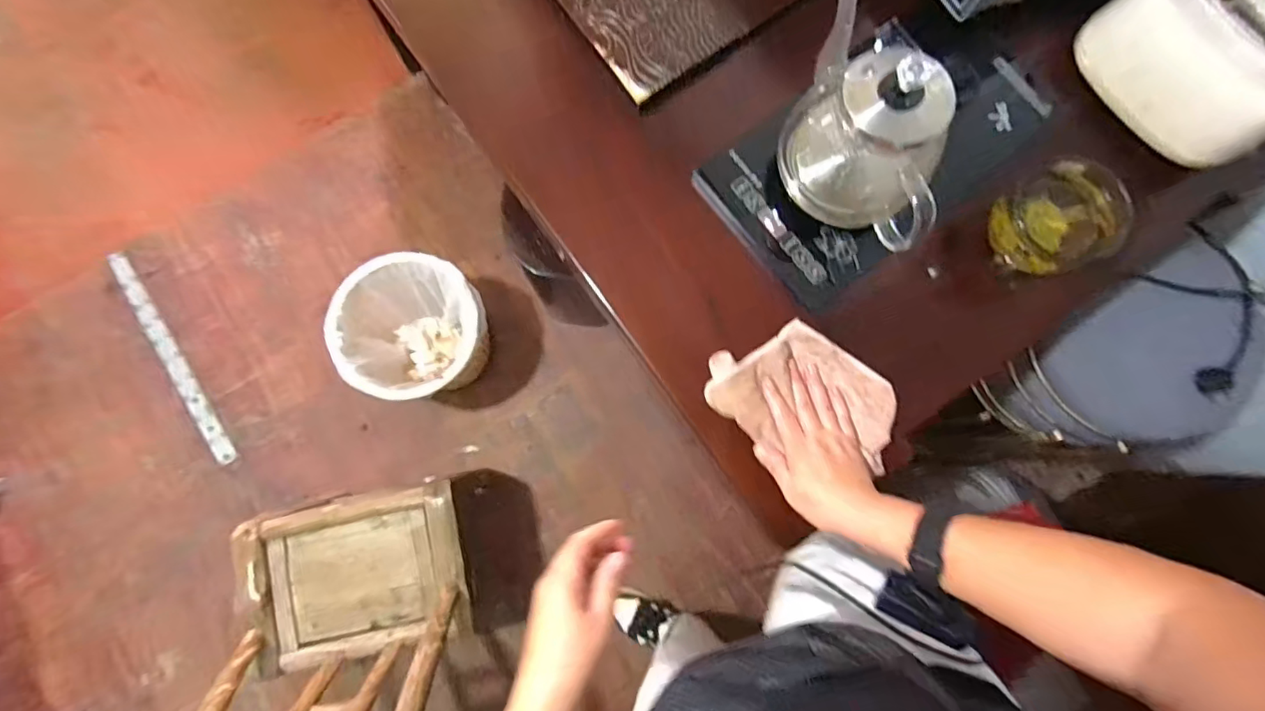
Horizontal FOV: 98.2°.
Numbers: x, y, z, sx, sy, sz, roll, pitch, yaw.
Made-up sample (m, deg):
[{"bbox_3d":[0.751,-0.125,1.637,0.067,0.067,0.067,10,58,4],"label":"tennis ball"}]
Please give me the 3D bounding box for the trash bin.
[{"bbox_3d":[-0.414,-0.045,1.084,0.258,0.224,0.250,0,80,1],"label":"trash bin"}]

